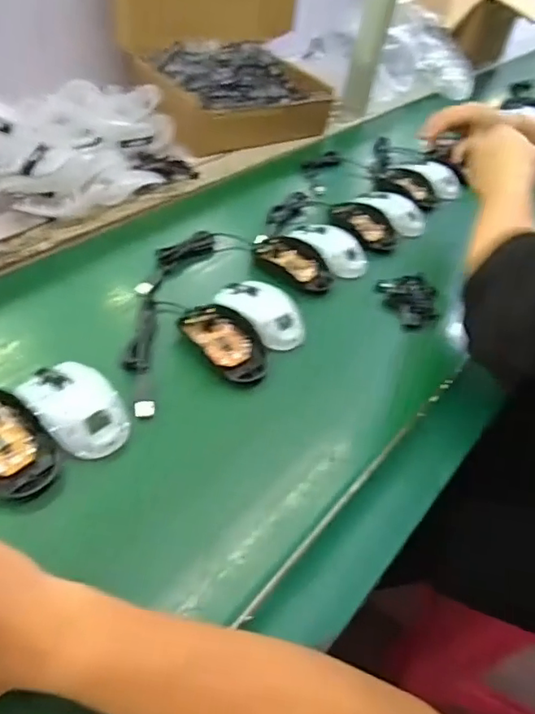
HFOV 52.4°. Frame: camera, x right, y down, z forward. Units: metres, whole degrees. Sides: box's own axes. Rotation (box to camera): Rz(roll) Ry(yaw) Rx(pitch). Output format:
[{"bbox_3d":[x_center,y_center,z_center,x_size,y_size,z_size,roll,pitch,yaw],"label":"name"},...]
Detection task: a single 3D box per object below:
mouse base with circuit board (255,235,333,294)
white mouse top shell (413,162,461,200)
[{"bbox_3d":[0.034,-0.111,0.635,0.100,0.020,0.050,31,49,25],"label":"mouse base with circuit board"},{"bbox_3d":[0.266,-0.270,0.832,0.050,0.019,0.090,-8,45,-13],"label":"white mouse top shell"}]

